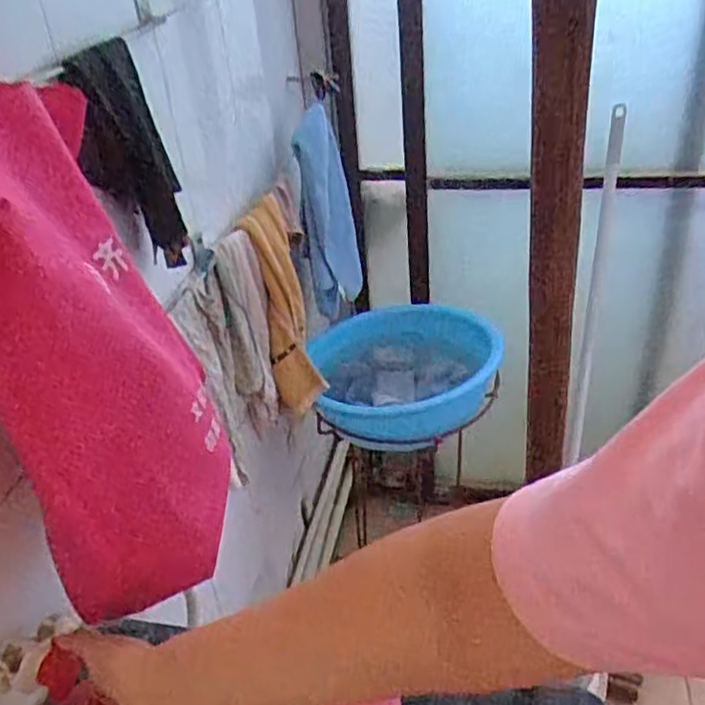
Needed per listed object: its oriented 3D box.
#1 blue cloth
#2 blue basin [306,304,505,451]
[{"bbox_3d":[-0.039,-0.257,1.302,0.092,0.321,0.169,-4,34,2],"label":"blue cloth"},{"bbox_3d":[0.086,0.048,1.266,0.317,0.136,0.317,-4,34,3],"label":"blue basin"}]

